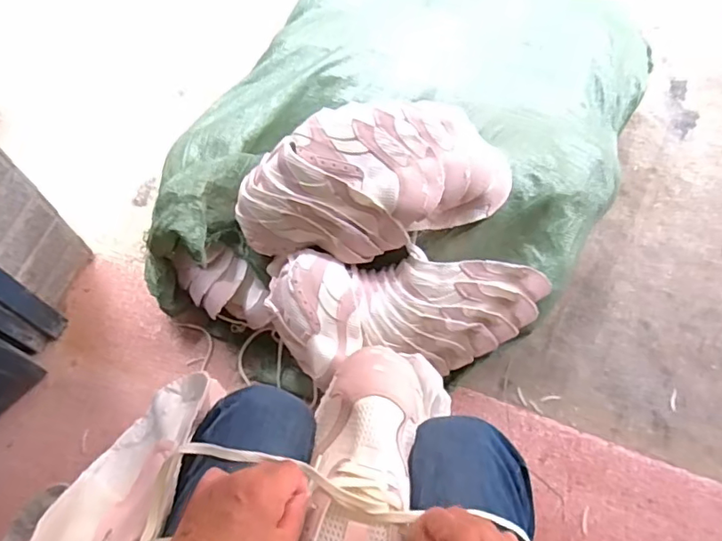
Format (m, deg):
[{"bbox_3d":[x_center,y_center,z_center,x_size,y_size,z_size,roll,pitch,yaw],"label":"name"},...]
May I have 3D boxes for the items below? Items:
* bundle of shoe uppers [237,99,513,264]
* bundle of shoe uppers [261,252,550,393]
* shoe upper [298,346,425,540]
[{"bbox_3d":[0.016,-0.124,0.760,0.383,0.142,0.175,-11,64,-6],"label":"bundle of shoe uppers"},{"bbox_3d":[0.058,0.074,0.766,0.388,0.120,0.171,5,64,2],"label":"bundle of shoe uppers"},{"bbox_3d":[-0.003,0.180,0.432,0.091,0.057,0.255,9,60,5],"label":"shoe upper"}]

